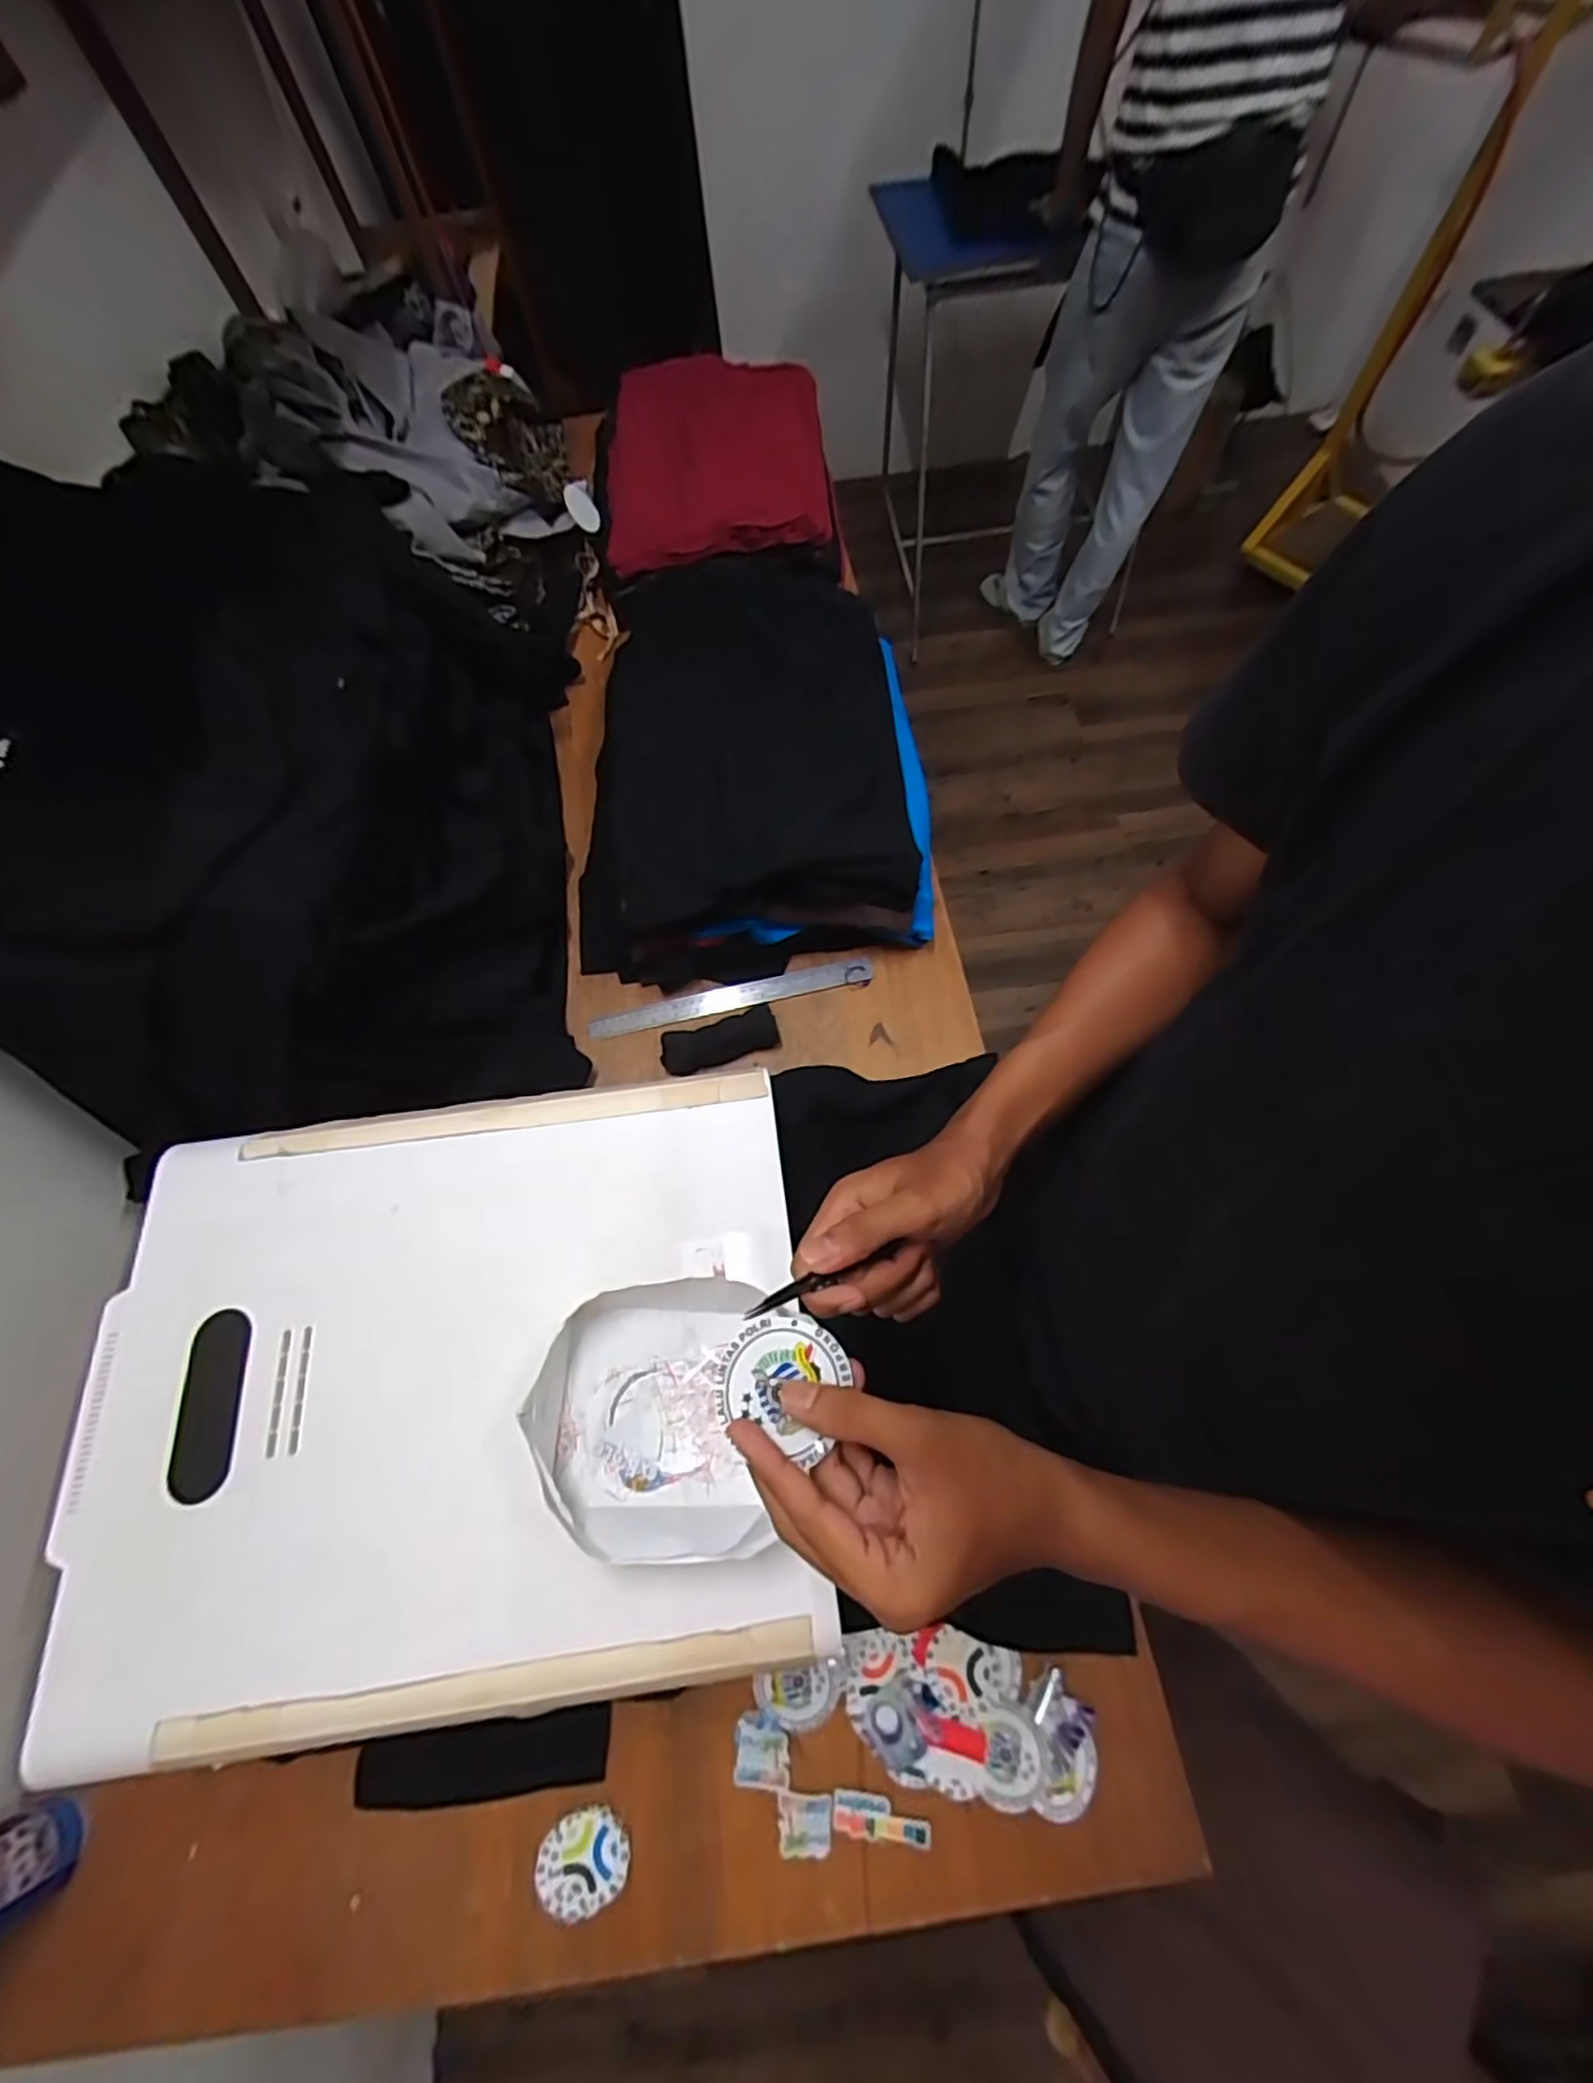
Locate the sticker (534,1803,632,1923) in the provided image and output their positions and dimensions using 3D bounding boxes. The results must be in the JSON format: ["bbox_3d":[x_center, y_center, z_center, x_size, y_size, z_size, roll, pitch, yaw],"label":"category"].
[{"bbox_3d":[-0.159,0.608,0.523,0.071,0.009,0.055,-16,66,-4],"label":"sticker"}]

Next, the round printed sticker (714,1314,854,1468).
[{"bbox_3d":[-0.007,0.158,0.330,0.058,0.008,0.055,20,58,0],"label":"round printed sticker"}]

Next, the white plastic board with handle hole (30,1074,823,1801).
[{"bbox_3d":[-0.251,0.234,0.507,0.499,0.022,0.395,-8,65,0],"label":"white plastic board with handle hole"}]

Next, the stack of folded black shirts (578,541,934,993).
[{"bbox_3d":[-0.072,-0.387,0.881,0.426,0.124,0.625,-8,65,-1],"label":"stack of folded black shirts"}]

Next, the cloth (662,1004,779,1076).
[{"bbox_3d":[-0.084,-0.003,0.766,0.125,0.023,0.050,-20,66,-6],"label":"cloth"}]

